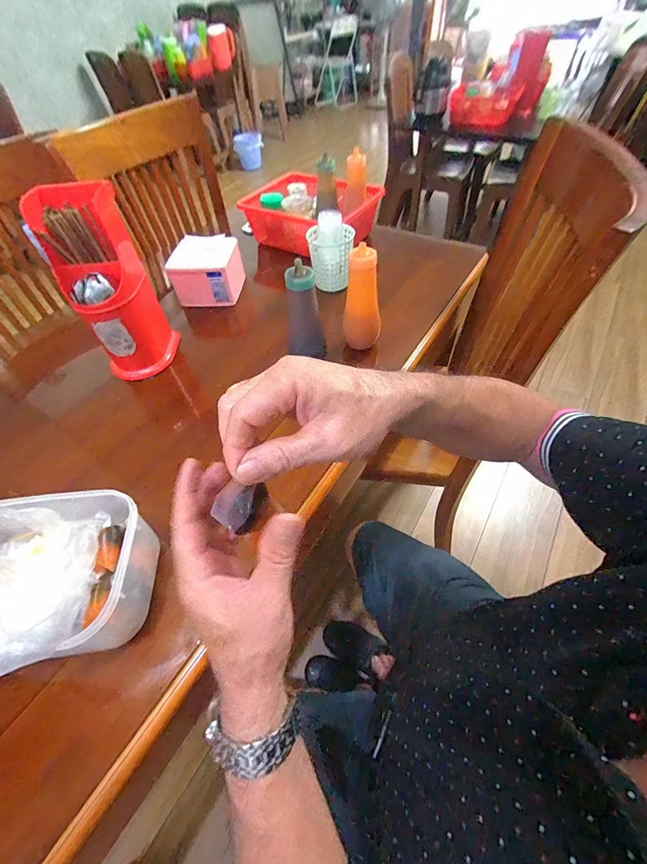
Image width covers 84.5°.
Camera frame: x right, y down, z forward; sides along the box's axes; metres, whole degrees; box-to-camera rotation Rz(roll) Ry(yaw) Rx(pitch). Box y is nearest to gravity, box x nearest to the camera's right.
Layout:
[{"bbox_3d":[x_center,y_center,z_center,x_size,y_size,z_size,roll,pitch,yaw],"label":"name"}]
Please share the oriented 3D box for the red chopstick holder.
[{"bbox_3d":[-0.349,-0.232,0.597,0.130,0.272,0.109,-28,56,-17],"label":"red chopstick holder"}]

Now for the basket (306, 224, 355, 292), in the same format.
[{"bbox_3d":[0.017,-0.372,0.769,0.096,0.116,0.075,0,52,4],"label":"basket"}]

